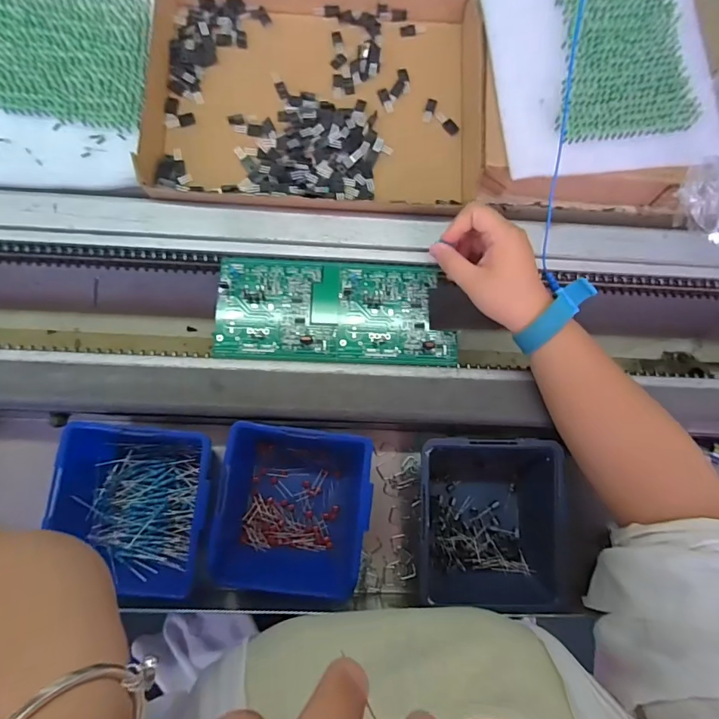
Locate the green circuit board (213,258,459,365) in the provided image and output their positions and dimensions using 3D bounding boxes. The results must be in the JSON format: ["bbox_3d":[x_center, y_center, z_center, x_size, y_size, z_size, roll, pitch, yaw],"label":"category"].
[{"bbox_3d":[-0.021,-0.045,0.404,0.213,0.010,0.095,2,75,-1],"label":"green circuit board"}]

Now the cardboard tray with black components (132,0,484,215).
[{"bbox_3d":[-0.041,-0.266,0.437,0.323,0.040,0.238,3,75,-1],"label":"cardboard tray with black components"}]

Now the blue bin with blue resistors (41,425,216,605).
[{"bbox_3d":[-0.185,0.127,0.370,0.122,0.063,0.133,2,75,-1],"label":"blue bin with blue resistors"}]

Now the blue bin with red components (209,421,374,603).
[{"bbox_3d":[-0.055,0.125,0.378,0.124,0.065,0.123,7,75,0],"label":"blue bin with red components"}]

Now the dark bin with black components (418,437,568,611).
[{"bbox_3d":[0.111,0.140,0.382,0.116,0.064,0.131,0,75,-2],"label":"dark bin with black components"}]

